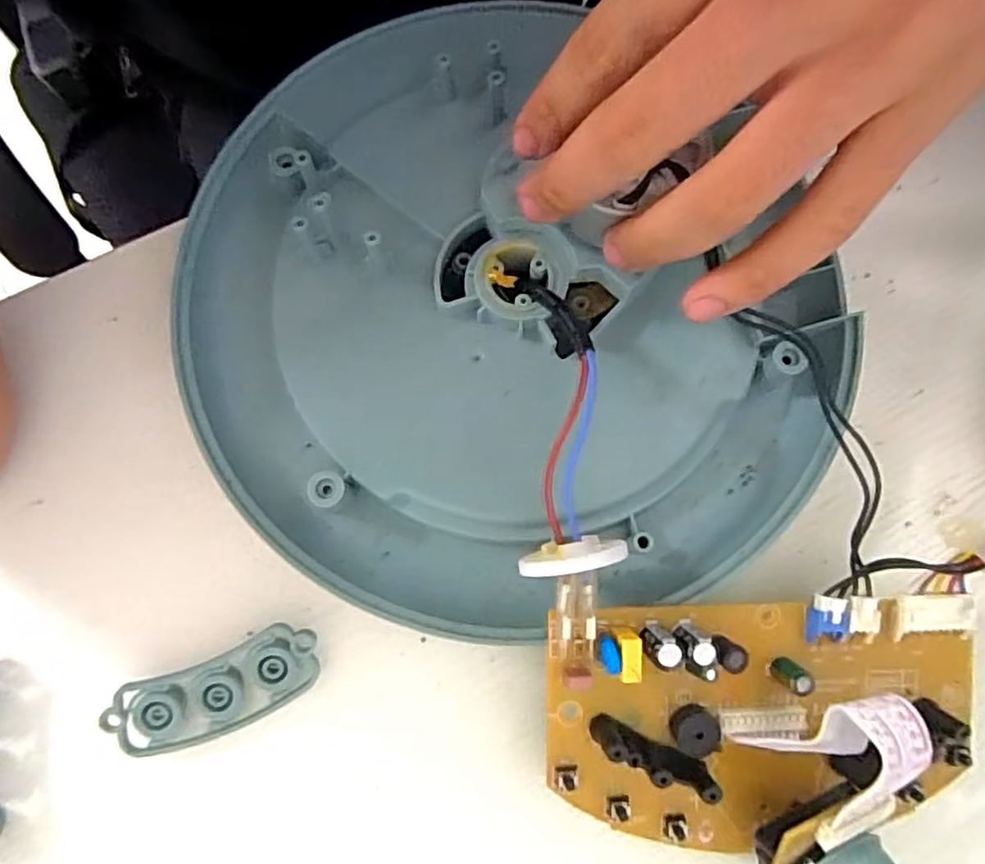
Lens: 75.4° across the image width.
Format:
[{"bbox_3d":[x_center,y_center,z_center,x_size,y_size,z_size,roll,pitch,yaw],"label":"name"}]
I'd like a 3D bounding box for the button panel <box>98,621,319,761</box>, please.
[{"bbox_3d":[-0.092,0.089,0.217,0.068,0.013,0.027,-21,80,-5],"label":"button panel"}]

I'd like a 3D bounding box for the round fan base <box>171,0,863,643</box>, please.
[{"bbox_3d":[-0.003,-0.047,0.225,0.210,0.046,0.235,-31,78,-7],"label":"round fan base"}]

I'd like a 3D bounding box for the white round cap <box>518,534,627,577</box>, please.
[{"bbox_3d":[0.024,0.040,0.201,0.032,0.031,0.010,-10,76,-3],"label":"white round cap"}]

